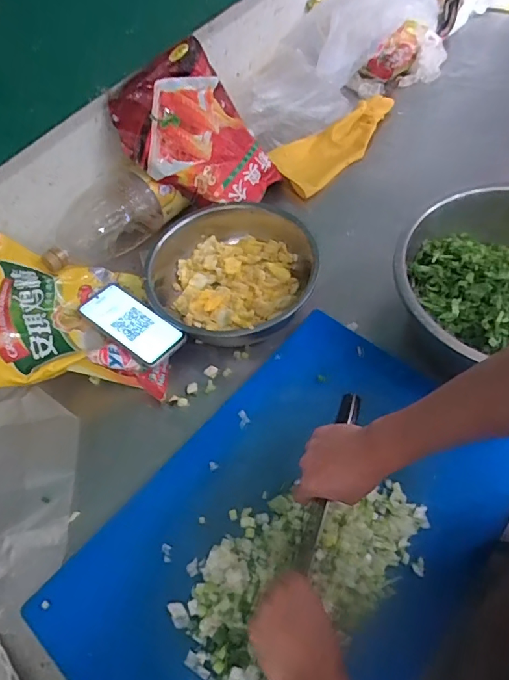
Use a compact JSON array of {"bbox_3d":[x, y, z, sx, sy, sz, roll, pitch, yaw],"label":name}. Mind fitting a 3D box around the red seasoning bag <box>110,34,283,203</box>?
[{"bbox_3d":[-0.080,-0.337,0.781,0.274,0.062,0.213,36,70,-17],"label":"red seasoning bag"}]

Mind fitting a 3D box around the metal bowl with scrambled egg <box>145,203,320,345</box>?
[{"bbox_3d":[-0.035,-0.095,0.733,0.245,0.081,0.245,-1,59,2],"label":"metal bowl with scrambled egg"}]

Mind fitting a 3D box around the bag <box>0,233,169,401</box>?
[{"bbox_3d":[-0.268,-0.031,0.685,0.287,0.065,0.219,7,60,-15],"label":"bag"}]

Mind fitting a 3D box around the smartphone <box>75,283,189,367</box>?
[{"bbox_3d":[-0.185,-0.025,0.709,0.161,0.016,0.074,36,67,22],"label":"smartphone"}]

